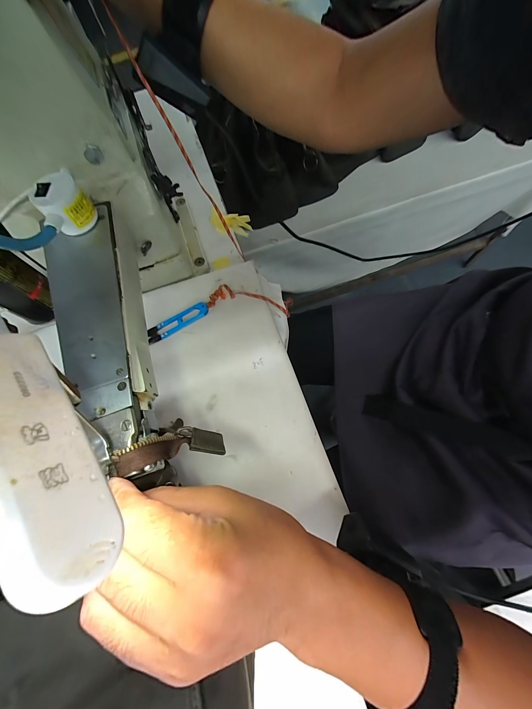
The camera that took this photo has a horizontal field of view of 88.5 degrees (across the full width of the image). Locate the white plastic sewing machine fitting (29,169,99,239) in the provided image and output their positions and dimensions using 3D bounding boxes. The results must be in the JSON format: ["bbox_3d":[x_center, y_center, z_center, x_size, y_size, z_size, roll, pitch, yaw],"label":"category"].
[{"bbox_3d":[-0.167,-0.125,0.227,0.036,0.034,0.041,-38,74,-7],"label":"white plastic sewing machine fitting"}]

